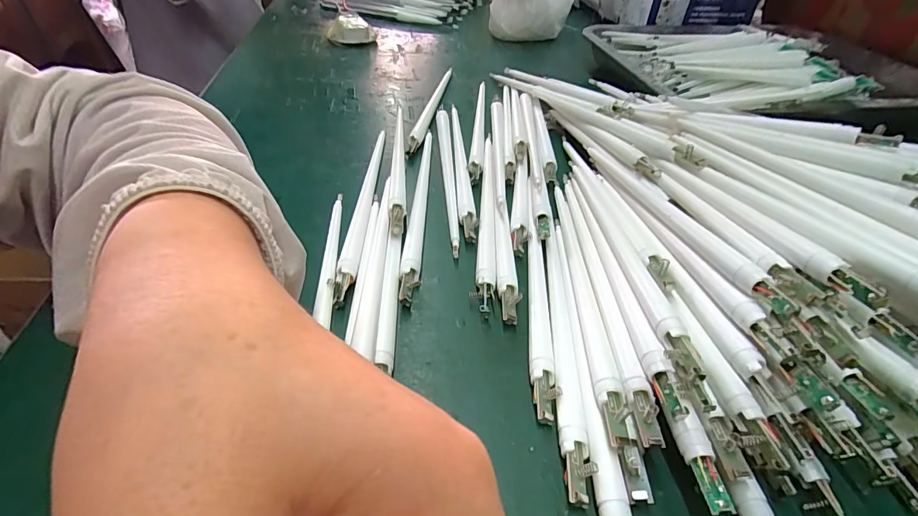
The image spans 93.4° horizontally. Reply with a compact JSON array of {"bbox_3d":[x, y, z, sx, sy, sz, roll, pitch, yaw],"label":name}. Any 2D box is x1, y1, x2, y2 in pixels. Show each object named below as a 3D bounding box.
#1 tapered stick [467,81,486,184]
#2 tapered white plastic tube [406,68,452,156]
[{"bbox_3d":[0.019,-0.124,0.394,0.011,0.008,0.195,5,43,1],"label":"tapered stick"},{"bbox_3d":[-0.025,-0.149,0.420,0.010,0.014,0.198,8,43,5],"label":"tapered white plastic tube"}]

